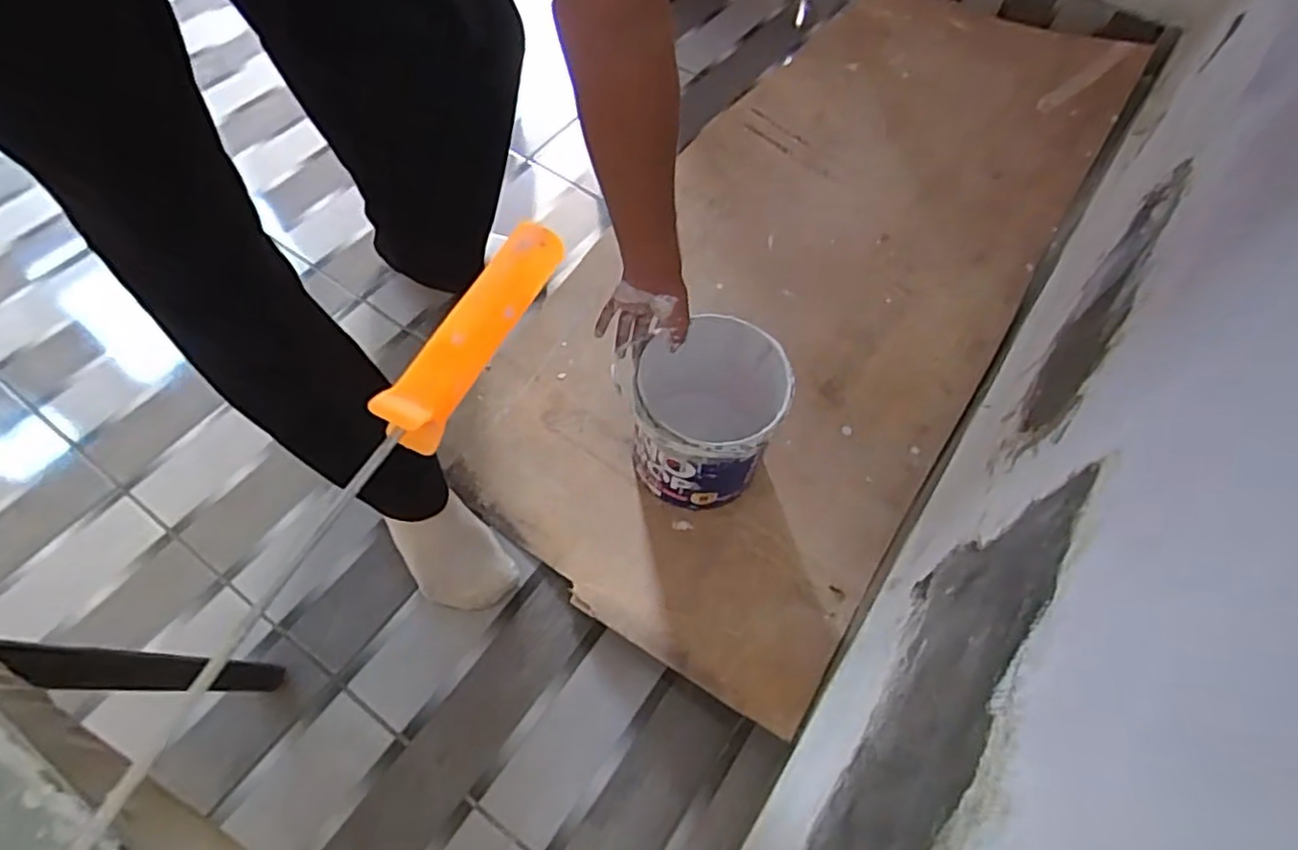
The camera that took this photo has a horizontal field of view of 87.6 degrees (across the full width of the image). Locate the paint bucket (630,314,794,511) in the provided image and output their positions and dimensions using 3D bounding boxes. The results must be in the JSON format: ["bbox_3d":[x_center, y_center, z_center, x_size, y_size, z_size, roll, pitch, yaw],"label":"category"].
[{"bbox_3d":[0.070,-0.011,0.876,0.181,0.192,0.197,-8,61,-6],"label":"paint bucket"}]

